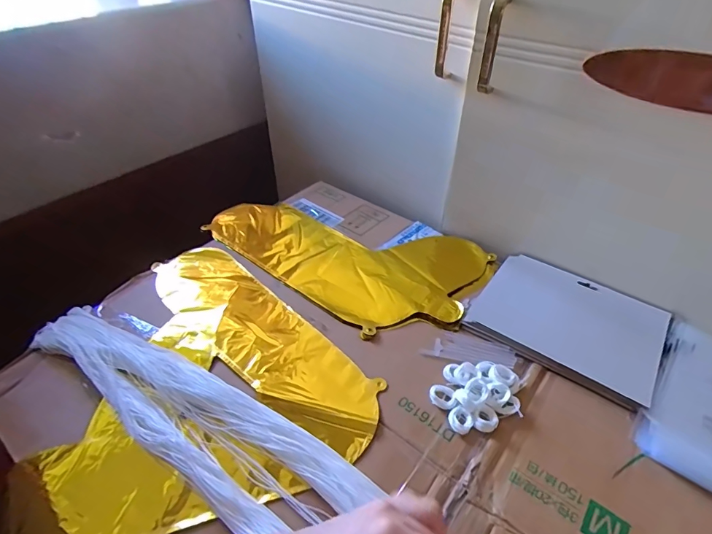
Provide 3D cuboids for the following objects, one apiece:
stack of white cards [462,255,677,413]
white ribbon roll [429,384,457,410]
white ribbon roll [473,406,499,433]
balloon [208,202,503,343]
[{"bbox_3d":[0.260,0.064,0.518,0.204,0.013,0.161,27,48,26],"label":"stack of white cards"},{"bbox_3d":[0.092,0.136,0.443,0.028,0.010,0.026,21,45,21],"label":"white ribbon roll"},{"bbox_3d":[0.129,0.151,0.419,0.024,0.011,0.023,8,42,8],"label":"white ribbon roll"},{"bbox_3d":[-0.018,-0.030,0.635,0.404,0.014,0.231,27,48,26],"label":"balloon"}]

